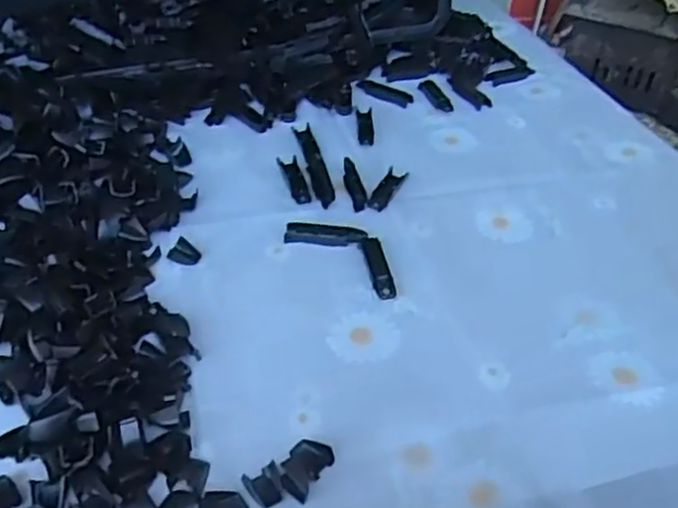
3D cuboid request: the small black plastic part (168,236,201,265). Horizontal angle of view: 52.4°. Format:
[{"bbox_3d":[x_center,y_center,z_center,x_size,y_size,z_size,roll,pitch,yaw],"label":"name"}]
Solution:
[{"bbox_3d":[-0.117,-0.001,0.525,0.022,0.008,0.019,24,46,21],"label":"small black plastic part"}]

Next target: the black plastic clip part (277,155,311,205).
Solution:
[{"bbox_3d":[-0.039,-0.066,0.602,0.018,0.004,0.067,-9,44,-13],"label":"black plastic clip part"}]

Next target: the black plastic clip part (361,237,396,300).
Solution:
[{"bbox_3d":[0.030,0.008,0.519,0.015,0.007,0.064,-4,43,-8],"label":"black plastic clip part"}]

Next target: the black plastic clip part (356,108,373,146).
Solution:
[{"bbox_3d":[0.026,-0.125,0.674,0.016,0.004,0.060,0,42,-3],"label":"black plastic clip part"}]

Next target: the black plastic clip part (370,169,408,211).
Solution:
[{"bbox_3d":[0.043,-0.057,0.591,0.018,0.007,0.059,17,44,14],"label":"black plastic clip part"}]

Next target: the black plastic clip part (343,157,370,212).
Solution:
[{"bbox_3d":[0.012,-0.062,0.595,0.013,0.008,0.065,-7,43,-12],"label":"black plastic clip part"}]

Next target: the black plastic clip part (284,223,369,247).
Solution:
[{"bbox_3d":[-0.011,-0.015,0.550,0.064,0.004,0.023,8,43,5],"label":"black plastic clip part"}]

